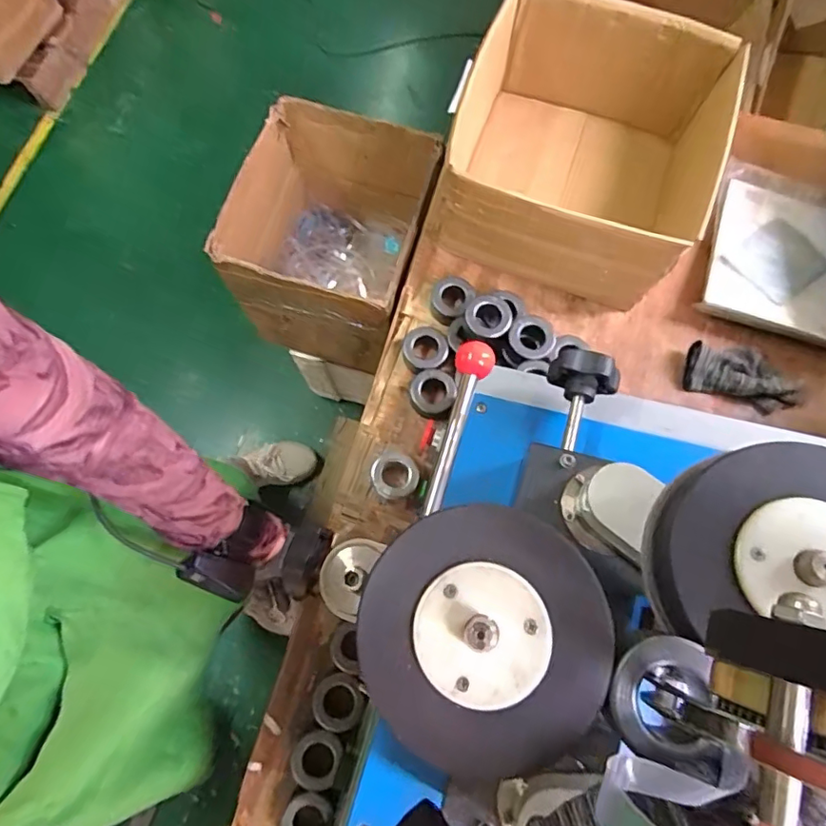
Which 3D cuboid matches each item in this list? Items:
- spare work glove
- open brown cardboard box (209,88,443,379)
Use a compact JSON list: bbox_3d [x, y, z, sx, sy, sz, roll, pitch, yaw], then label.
[{"bbox_3d":[0.454,-0.051,0.745,0.130,0.047,0.086,21,74,5],"label":"spare work glove"},{"bbox_3d":[-0.126,-0.315,0.953,0.281,0.265,0.349,16,74,4],"label":"open brown cardboard box"}]

